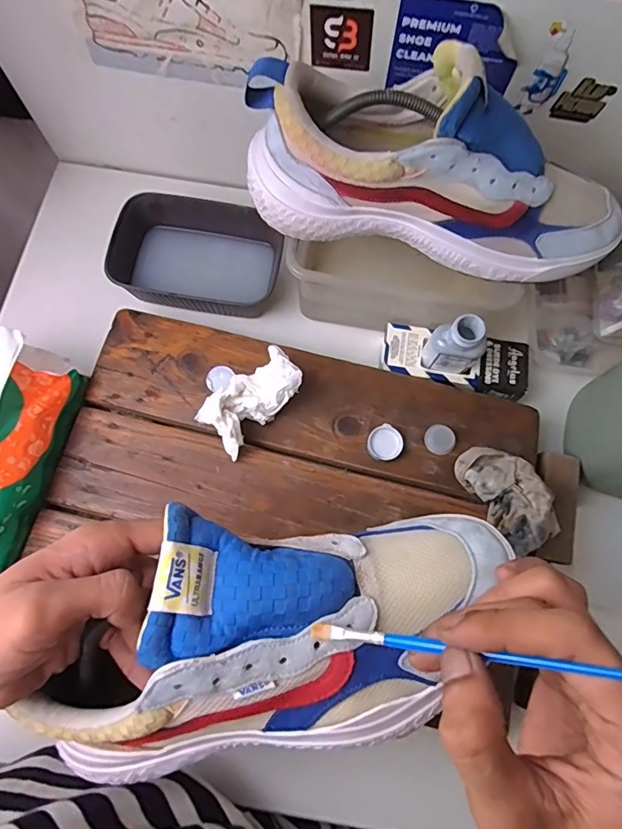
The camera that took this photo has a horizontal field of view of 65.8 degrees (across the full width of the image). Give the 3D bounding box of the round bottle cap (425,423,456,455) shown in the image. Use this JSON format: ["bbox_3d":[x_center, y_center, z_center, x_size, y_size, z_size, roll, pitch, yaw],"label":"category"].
[{"bbox_3d":[0.117,0.022,0.434,0.027,0.006,0.027,0,74,-2],"label":"round bottle cap"}]

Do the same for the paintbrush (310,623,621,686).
[{"bbox_3d":[0.066,0.095,0.190,0.165,0.004,0.006,-11,69,38],"label":"paintbrush"}]

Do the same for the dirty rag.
[{"bbox_3d":[0.165,0.067,0.404,0.052,0.040,0.094,-31,77,-10],"label":"dirty rag"}]

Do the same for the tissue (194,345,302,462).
[{"bbox_3d":[-0.053,-0.014,0.420,0.051,0.046,0.090,44,77,10],"label":"tissue"}]

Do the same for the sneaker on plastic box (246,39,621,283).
[{"bbox_3d":[0.099,-0.187,0.357,0.292,0.118,0.090,12,74,2],"label":"sneaker on plastic box"}]

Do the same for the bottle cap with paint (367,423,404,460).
[{"bbox_3d":[0.066,0.025,0.430,0.030,0.010,0.032,0,74,-2],"label":"bottle cap with paint"}]

